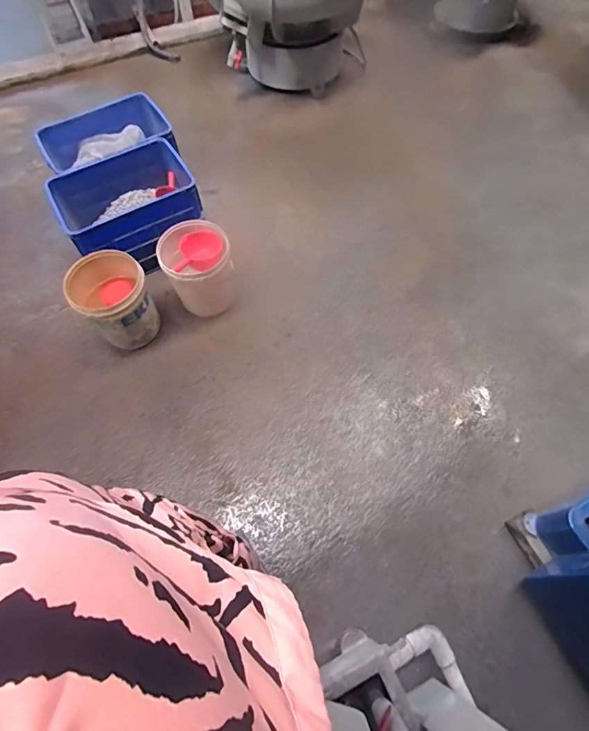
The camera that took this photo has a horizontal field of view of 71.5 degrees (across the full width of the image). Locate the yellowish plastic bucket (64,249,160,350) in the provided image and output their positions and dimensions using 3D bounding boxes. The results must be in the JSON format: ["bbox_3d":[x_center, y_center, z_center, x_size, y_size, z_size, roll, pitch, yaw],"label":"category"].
[{"bbox_3d":[-0.783,-0.280,1.793,0.301,0.291,0.307,-1,61,1],"label":"yellowish plastic bucket"}]

